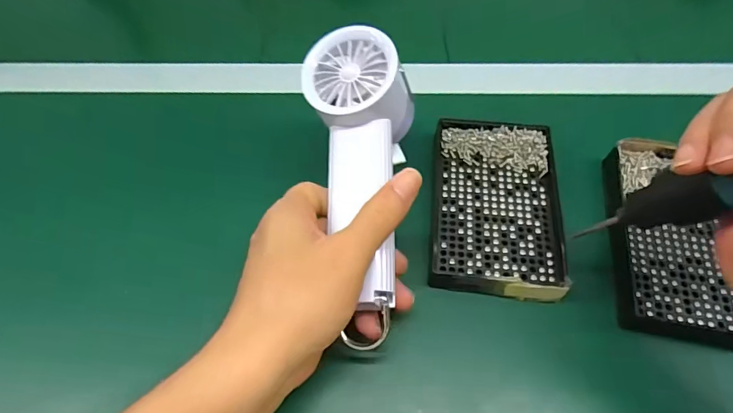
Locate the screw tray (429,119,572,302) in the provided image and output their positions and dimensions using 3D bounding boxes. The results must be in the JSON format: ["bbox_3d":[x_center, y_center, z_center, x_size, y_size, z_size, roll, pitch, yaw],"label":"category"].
[{"bbox_3d":[0.093,0.000,0.325,0.089,0.024,0.141,5,59,4],"label":"screw tray"}]

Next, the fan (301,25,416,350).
[{"bbox_3d":[-0.001,-0.019,0.278,0.066,0.043,0.189,-4,79,-1],"label":"fan"}]

